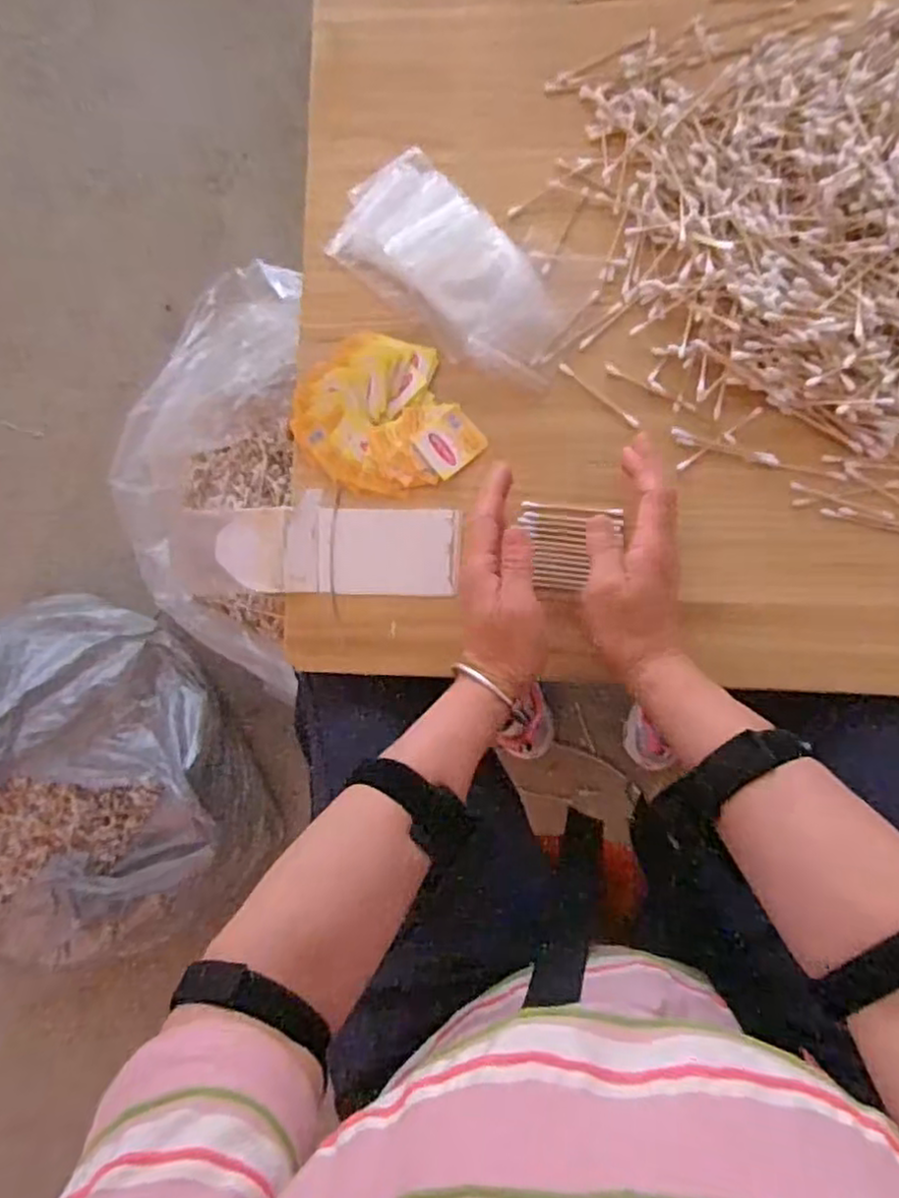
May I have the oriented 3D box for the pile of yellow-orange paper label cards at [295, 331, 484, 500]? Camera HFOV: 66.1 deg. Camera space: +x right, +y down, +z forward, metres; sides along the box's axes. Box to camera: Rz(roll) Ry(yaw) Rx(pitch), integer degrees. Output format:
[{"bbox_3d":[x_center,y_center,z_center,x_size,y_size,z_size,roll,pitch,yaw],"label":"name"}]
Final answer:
[{"bbox_3d":[-0.049,-0.129,0.490,0.110,0.006,0.115,-27,84,4],"label":"pile of yellow-orange paper label cards"}]

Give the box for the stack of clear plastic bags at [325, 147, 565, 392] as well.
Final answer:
[{"bbox_3d":[0.002,-0.232,0.480,0.189,0.021,0.089,43,91,7],"label":"stack of clear plastic bags"}]

